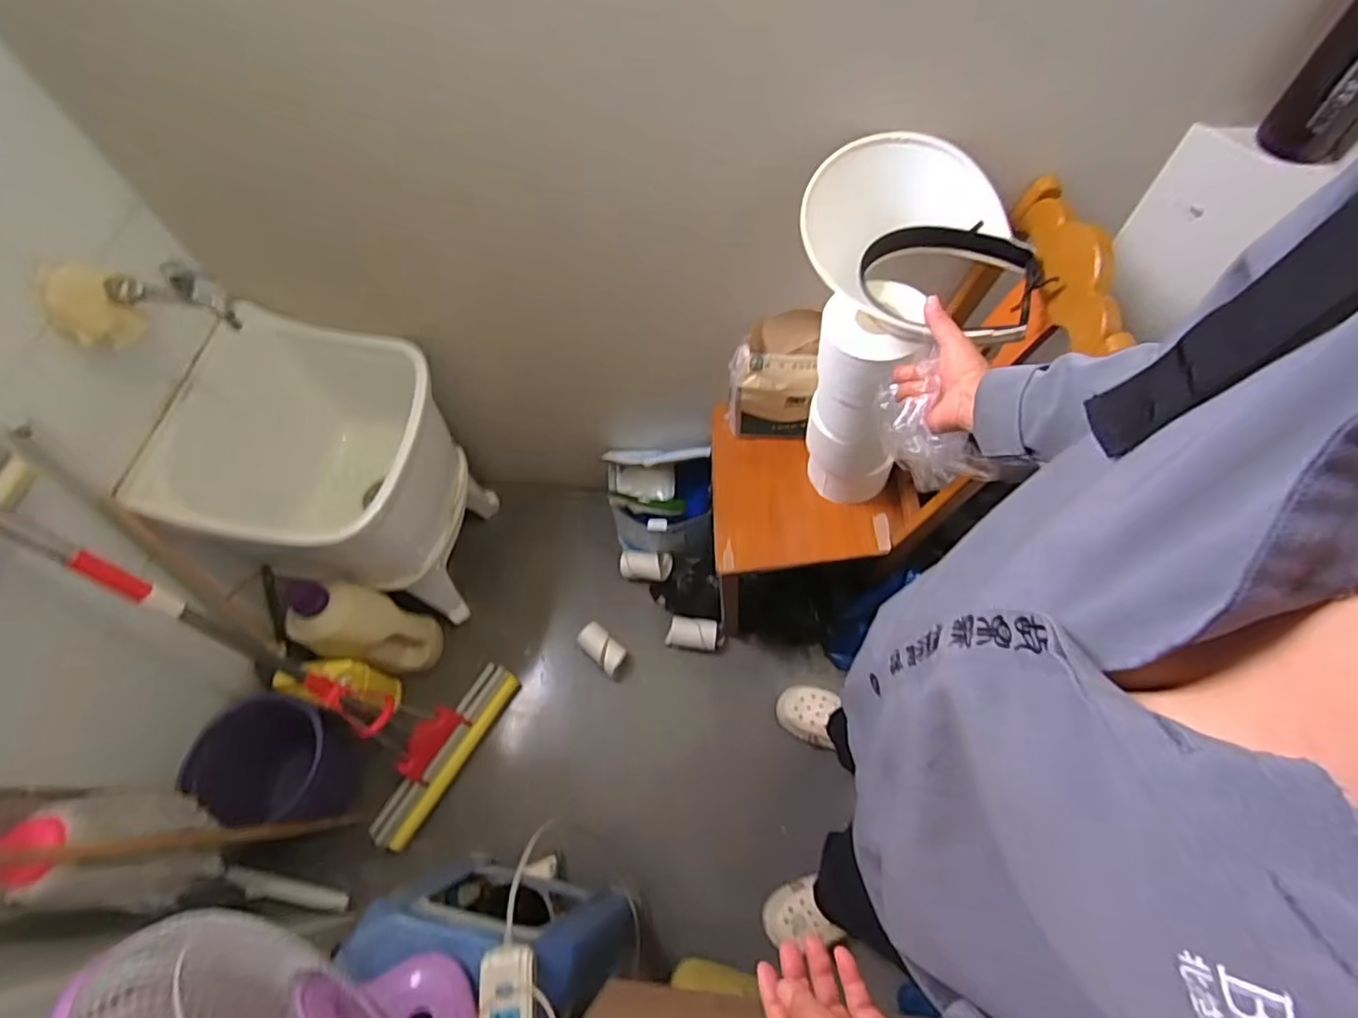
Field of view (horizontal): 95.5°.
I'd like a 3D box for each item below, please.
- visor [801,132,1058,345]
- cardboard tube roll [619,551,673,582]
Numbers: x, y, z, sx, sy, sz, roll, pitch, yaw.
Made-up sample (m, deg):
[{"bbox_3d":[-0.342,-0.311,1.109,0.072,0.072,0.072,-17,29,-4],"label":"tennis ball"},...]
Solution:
[{"bbox_3d":[0.286,-0.295,0.732,0.270,0.162,0.198,32,69,18],"label":"visor"},{"bbox_3d":[-0.075,0.130,1.404,0.116,0.045,0.051,2,63,4],"label":"cardboard tube roll"}]

